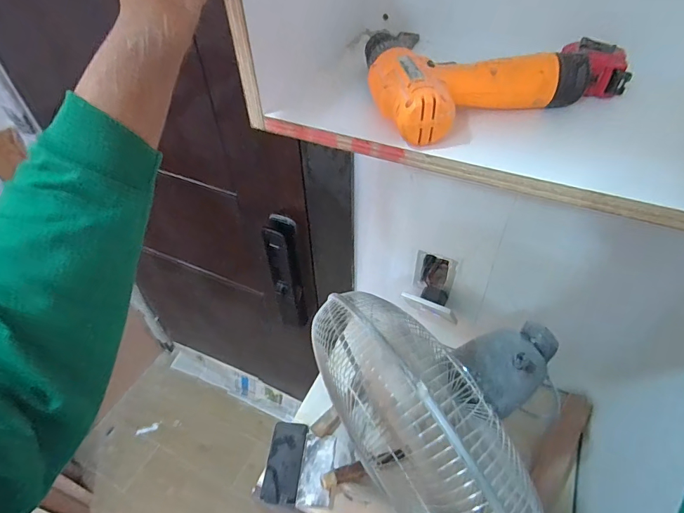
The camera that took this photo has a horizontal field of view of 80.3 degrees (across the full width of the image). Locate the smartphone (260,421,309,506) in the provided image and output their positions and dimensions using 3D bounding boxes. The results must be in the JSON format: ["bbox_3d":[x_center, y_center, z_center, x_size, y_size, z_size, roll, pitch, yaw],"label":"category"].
[{"bbox_3d":[-0.120,0.431,0.858,0.075,0.010,0.159,5,47,6],"label":"smartphone"}]

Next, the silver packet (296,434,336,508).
[{"bbox_3d":[-0.051,0.433,0.827,0.065,0.011,0.133,4,47,5],"label":"silver packet"}]

